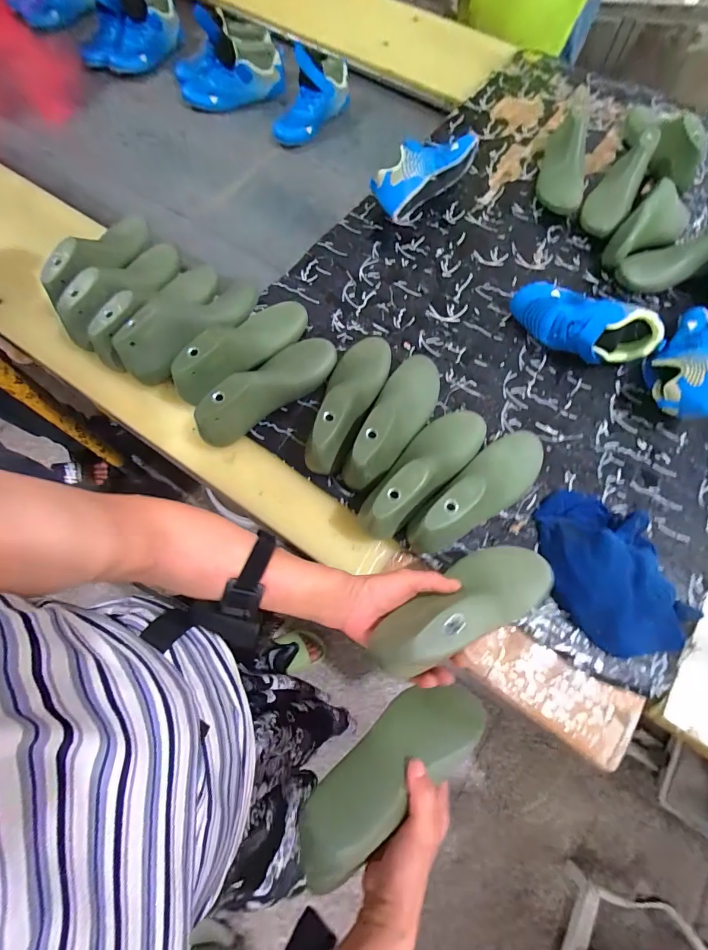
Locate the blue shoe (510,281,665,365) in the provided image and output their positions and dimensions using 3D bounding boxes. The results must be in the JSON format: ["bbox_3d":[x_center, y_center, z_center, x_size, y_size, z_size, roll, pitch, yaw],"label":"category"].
[{"bbox_3d":[0.365,-0.240,0.656,0.225,0.083,0.109,19,71,5],"label":"blue shoe"}]

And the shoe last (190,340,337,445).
[{"bbox_3d":[-0.124,-0.133,0.606,0.070,0.107,0.233,43,75,13],"label":"shoe last"}]

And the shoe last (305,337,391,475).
[{"bbox_3d":[-0.007,-0.119,0.591,0.085,0.081,0.240,18,71,5],"label":"shoe last"}]

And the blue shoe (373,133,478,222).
[{"bbox_3d":[0.129,-0.566,0.782,0.193,0.087,0.076,-33,75,-12],"label":"blue shoe"}]

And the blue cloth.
[{"bbox_3d":[0.330,0.118,0.532,0.158,0.067,0.214,-13,72,-6],"label":"blue cloth"}]

